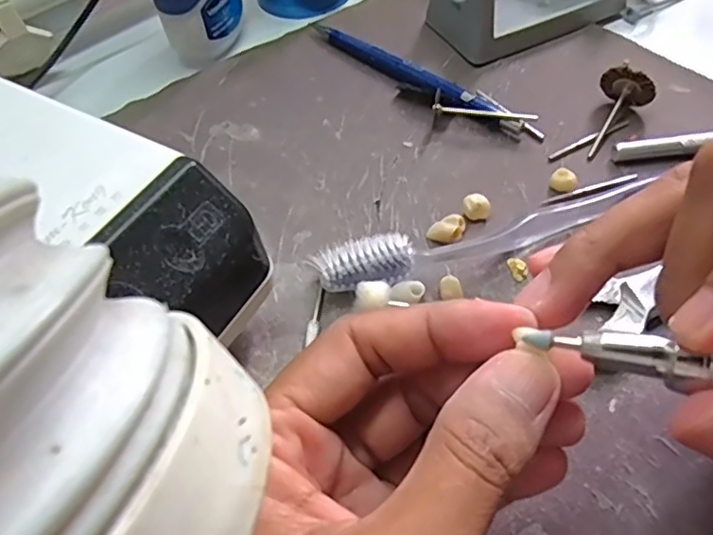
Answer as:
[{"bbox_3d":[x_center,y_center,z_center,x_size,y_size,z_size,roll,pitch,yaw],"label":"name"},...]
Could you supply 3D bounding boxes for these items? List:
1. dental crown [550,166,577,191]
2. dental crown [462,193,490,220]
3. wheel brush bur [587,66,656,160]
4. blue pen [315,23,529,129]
[{"bbox_3d":[0.087,-0.036,0.247,0.010,0.007,0.007,19,58,17],"label":"dental crown"},{"bbox_3d":[0.049,-0.024,0.240,0.010,0.008,0.008,-11,54,-3],"label":"dental crown"},{"bbox_3d":[0.115,-0.068,0.258,0.023,0.022,0.040,19,58,17],"label":"wheel brush bur"},{"bbox_3d":[0.025,-0.097,0.296,0.132,0.010,0.011,37,65,27],"label":"blue pen"}]

